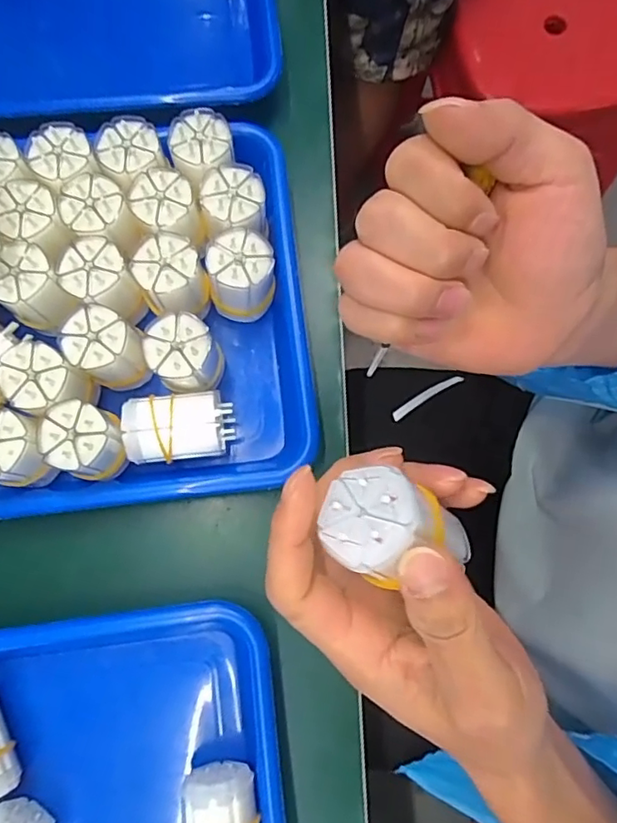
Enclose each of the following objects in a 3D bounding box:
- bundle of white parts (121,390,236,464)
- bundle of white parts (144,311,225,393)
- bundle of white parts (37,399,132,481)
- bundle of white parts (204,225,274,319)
[{"bbox_3d":[-0.078,0.010,0.347,0.063,0.040,0.040,-5,79,-1],"label":"bundle of white parts"},{"bbox_3d":[-0.074,-0.033,0.344,0.038,0.061,0.039,0,79,-1],"label":"bundle of white parts"},{"bbox_3d":[-0.127,0.016,0.322,0.040,0.035,0.038,28,80,5],"label":"bundle of white parts"},{"bbox_3d":[-0.041,-0.084,0.353,0.039,0.058,0.040,0,79,-1],"label":"bundle of white parts"}]

